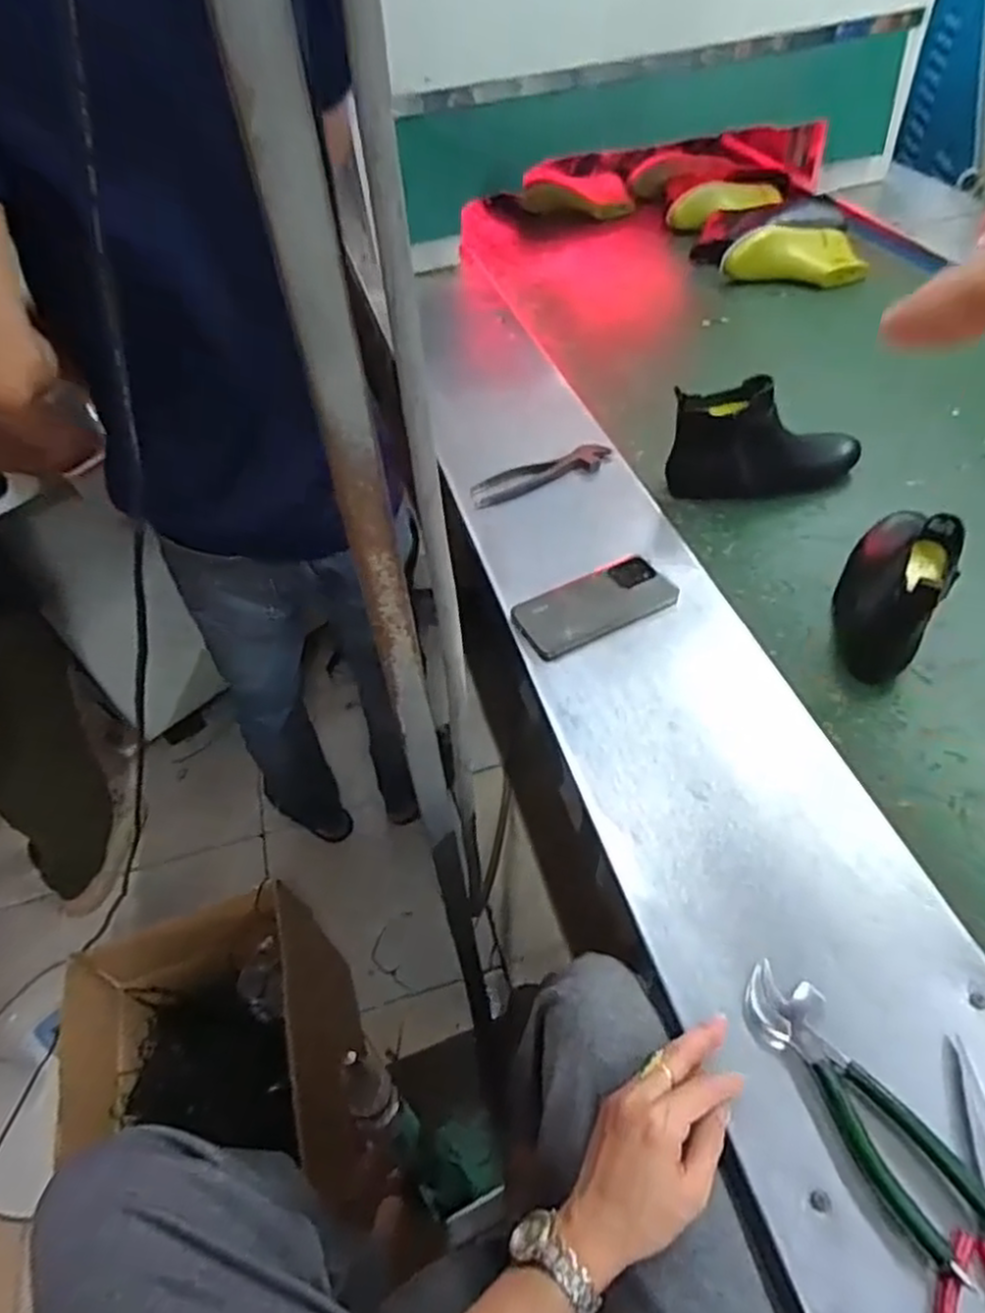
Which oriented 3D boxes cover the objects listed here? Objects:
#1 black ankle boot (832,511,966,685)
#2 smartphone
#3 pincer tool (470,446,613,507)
[{"bbox_3d":[0.430,-0.113,0.768,0.073,0.134,0.260,20,50,15],"label":"black ankle boot"},{"bbox_3d":[0.109,-0.059,0.789,0.170,0.014,0.081,-20,52,-19],"label":"smartphone"},{"bbox_3d":[0.064,-0.241,0.963,0.188,0.019,0.041,-20,51,-3],"label":"pincer tool"}]

